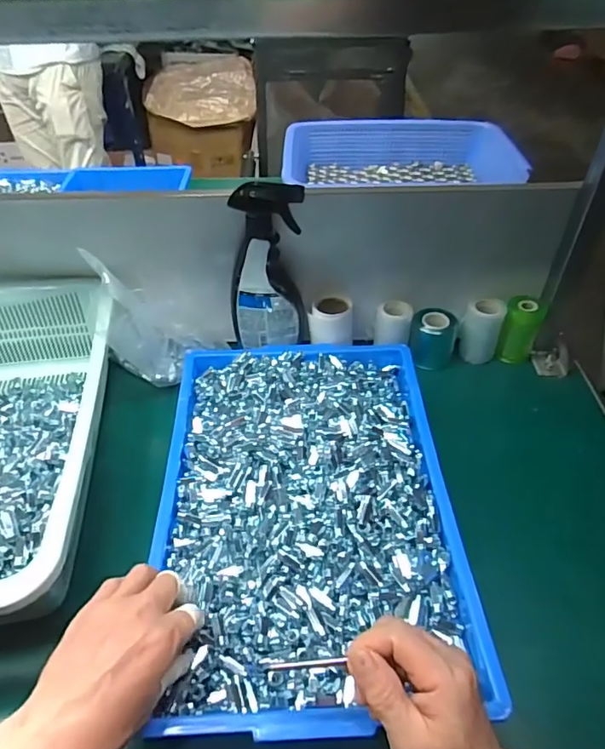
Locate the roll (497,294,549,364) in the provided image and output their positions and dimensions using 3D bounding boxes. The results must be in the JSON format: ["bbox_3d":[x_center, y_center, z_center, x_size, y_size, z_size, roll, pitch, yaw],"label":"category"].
[{"bbox_3d":[0.295,-0.061,0.700,0.047,0.087,0.044,20,47,21],"label":"roll"}]

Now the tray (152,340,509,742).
[{"bbox_3d":[0.003,0.115,0.527,0.280,0.040,0.417,-2,43,-1],"label":"tray"}]

